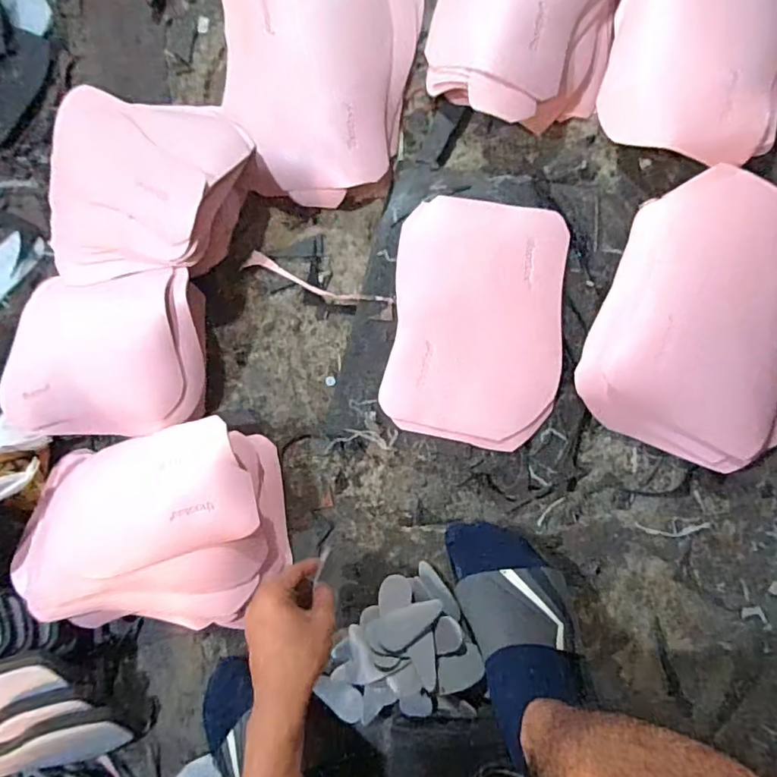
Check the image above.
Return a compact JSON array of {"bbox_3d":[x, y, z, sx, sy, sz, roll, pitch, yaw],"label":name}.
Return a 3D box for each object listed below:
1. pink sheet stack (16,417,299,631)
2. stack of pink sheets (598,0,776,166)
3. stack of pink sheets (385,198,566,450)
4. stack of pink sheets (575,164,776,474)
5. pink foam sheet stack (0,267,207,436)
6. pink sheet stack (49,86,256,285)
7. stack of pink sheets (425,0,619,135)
[{"bbox_3d":[-0.285,0.169,0.566,0.335,0.071,0.222,-10,85,5],"label":"pink sheet stack"},{"bbox_3d":[0.341,-0.379,0.548,0.186,0.062,0.268,18,88,7],"label":"stack of pink sheets"},{"bbox_3d":[0.097,-0.075,0.559,0.182,0.014,0.263,7,88,7],"label":"stack of pink sheets"},{"bbox_3d":[0.331,-0.073,0.530,0.201,0.043,0.282,21,89,7],"label":"stack of pink sheets"},{"bbox_3d":[-0.348,-0.041,0.588,0.280,0.070,0.192,3,87,6],"label":"pink foam sheet stack"},{"bbox_3d":[-0.301,-0.231,0.591,0.256,0.081,0.215,14,88,7],"label":"pink sheet stack"},{"bbox_3d":[0.157,-0.435,0.567,0.200,0.060,0.288,15,88,7],"label":"stack of pink sheets"}]

